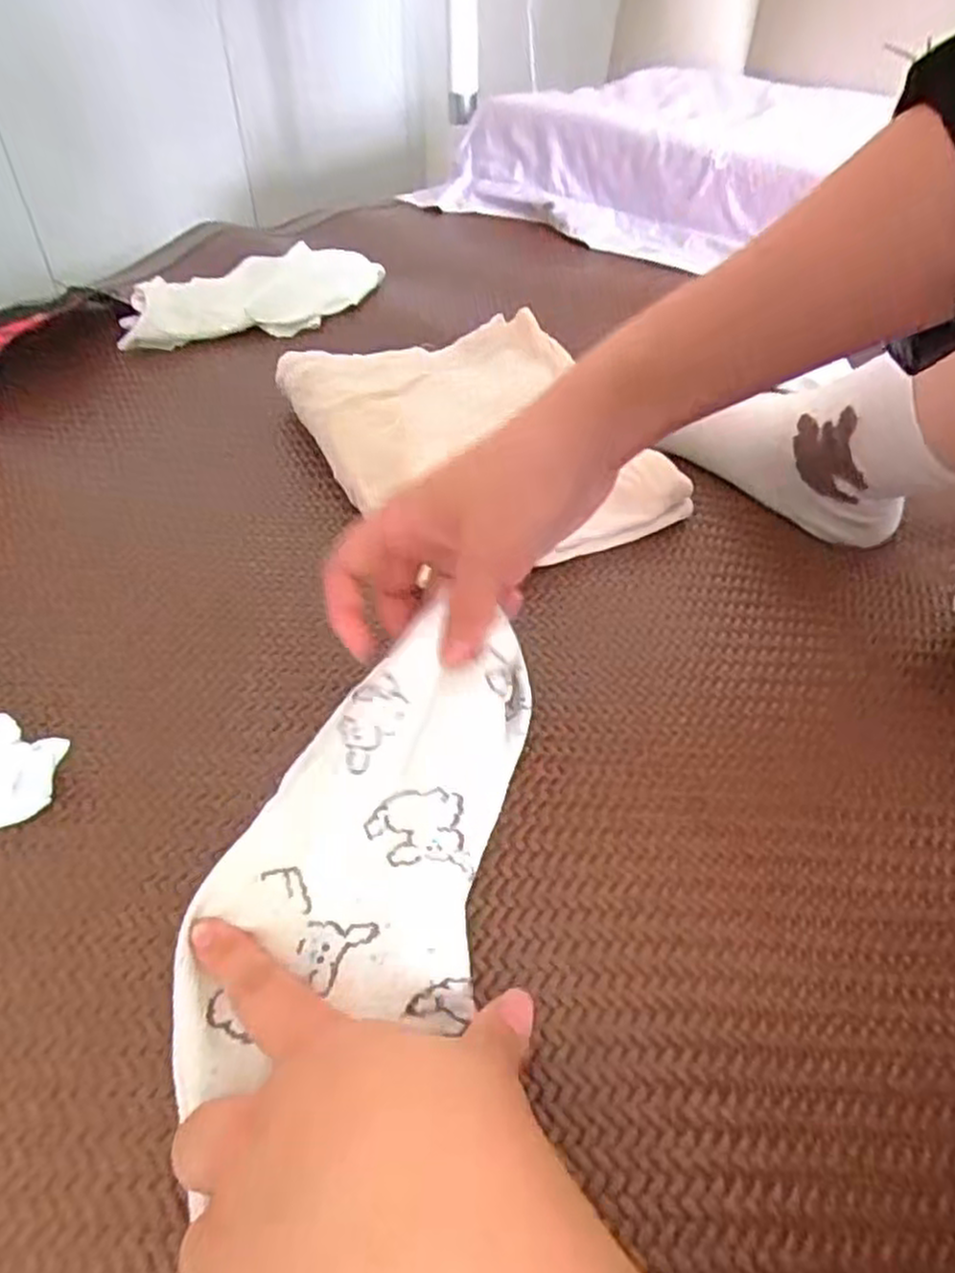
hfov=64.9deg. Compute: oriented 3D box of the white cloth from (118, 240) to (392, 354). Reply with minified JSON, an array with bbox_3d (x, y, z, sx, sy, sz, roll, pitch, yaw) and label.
[{"bbox_3d":[-0.177,-0.271,0.604,0.206,0.037,0.088,-21,50,-23],"label":"white cloth"}]

